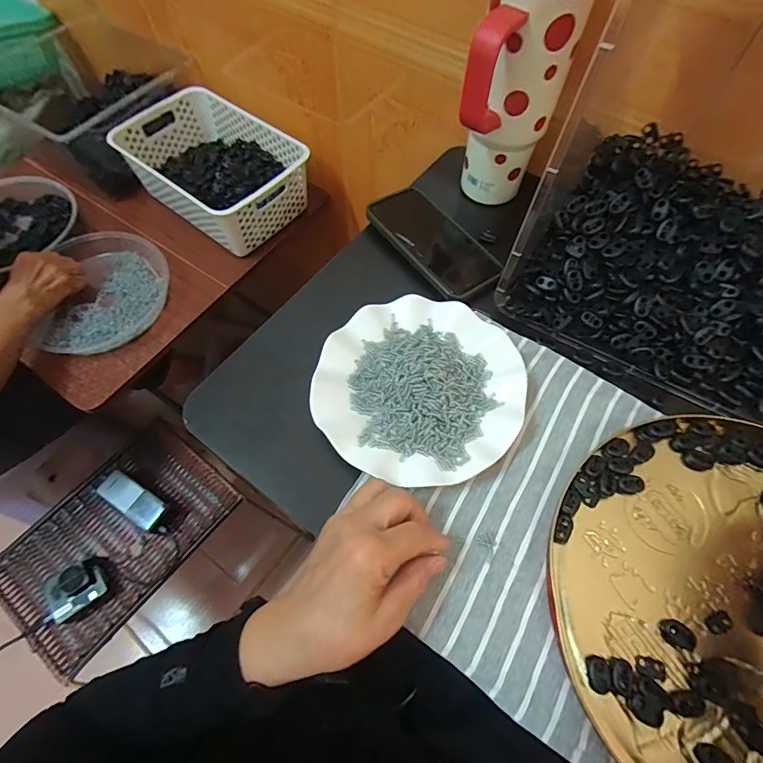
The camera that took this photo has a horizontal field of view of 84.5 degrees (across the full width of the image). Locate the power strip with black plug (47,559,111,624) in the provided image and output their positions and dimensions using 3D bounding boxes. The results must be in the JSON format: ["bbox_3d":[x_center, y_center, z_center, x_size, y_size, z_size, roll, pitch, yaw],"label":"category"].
[{"bbox_3d":[-0.487,0.335,0.672,0.093,0.051,0.062,-38,69,-17],"label":"power strip with black plug"}]

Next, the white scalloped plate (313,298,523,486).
[{"bbox_3d":[0.034,0.004,0.382,0.177,0.025,0.176,0,63,0],"label":"white scalloped plate"}]

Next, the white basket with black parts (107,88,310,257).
[{"bbox_3d":[-0.299,-0.384,0.755,0.328,0.098,0.204,38,69,17],"label":"white basket with black parts"}]

